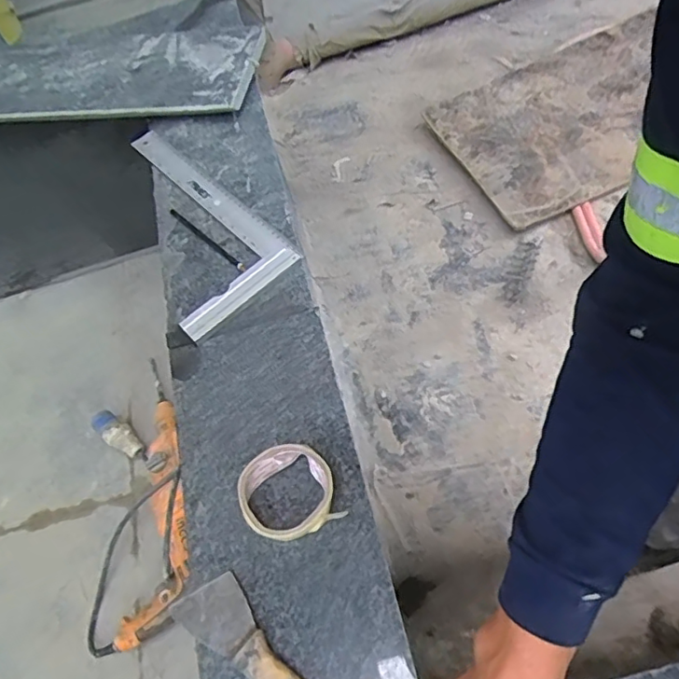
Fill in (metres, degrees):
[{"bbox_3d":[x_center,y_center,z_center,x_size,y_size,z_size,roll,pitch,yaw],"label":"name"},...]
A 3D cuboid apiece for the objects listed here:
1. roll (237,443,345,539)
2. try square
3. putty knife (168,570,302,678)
[{"bbox_3d":[-0.049,0.141,0.523,0.086,0.026,0.082,-5,60,9],"label":"roll"},{"bbox_3d":[-0.225,-0.165,0.750,0.157,0.013,0.376,-37,55,-15],"label":"try square"},{"bbox_3d":[-0.065,0.260,0.466,0.172,0.026,0.053,31,70,25],"label":"putty knife"}]

